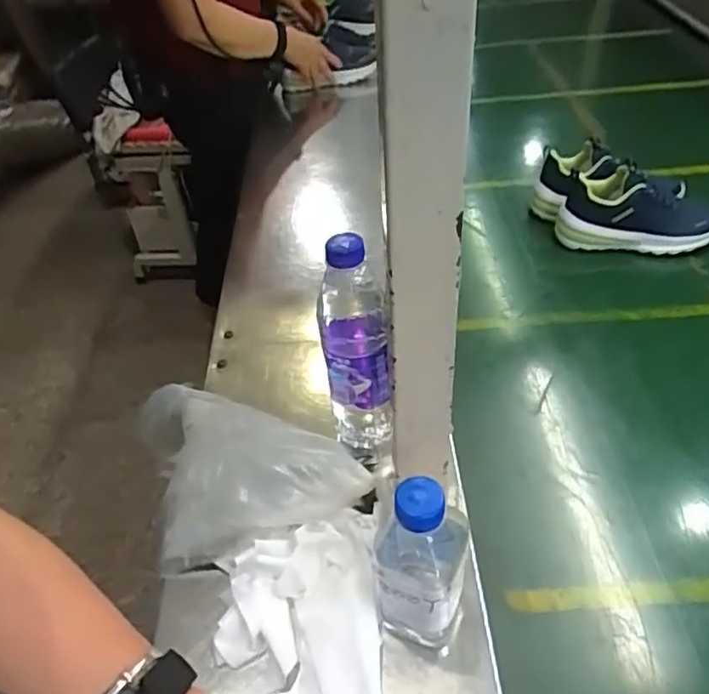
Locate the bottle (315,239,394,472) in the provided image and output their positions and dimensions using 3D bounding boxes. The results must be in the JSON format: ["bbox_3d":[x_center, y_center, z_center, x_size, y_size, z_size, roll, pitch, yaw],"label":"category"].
[{"bbox_3d":[0.003,0.007,0.554,0.058,0.235,0.054,-9,42,-2],"label":"bottle"}]

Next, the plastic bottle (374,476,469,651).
[{"bbox_3d":[0.048,0.151,0.440,0.061,0.159,0.058,2,43,10],"label":"plastic bottle"}]

